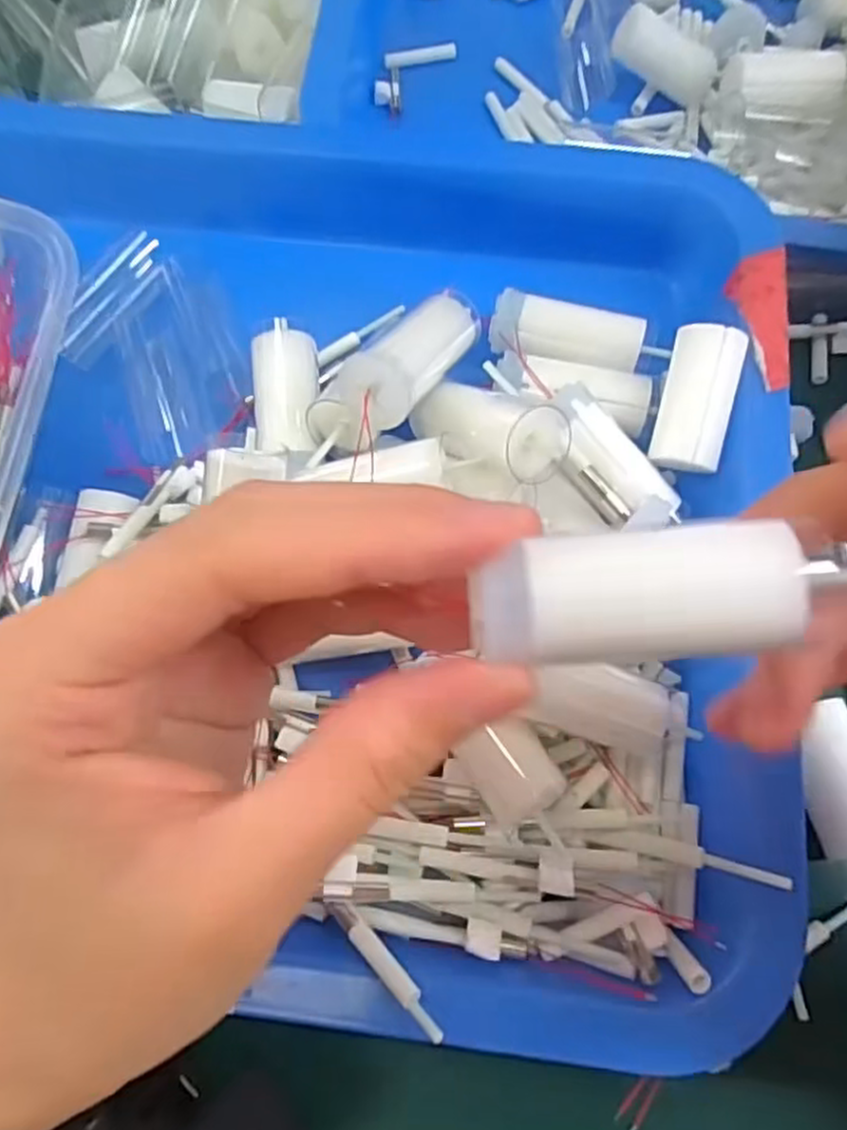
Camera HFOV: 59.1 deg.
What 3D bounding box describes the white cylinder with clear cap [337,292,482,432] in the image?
[{"bbox_3d":[-0.002,-0.061,0.214,0.019,0.019,0.059,29,50,15],"label":"white cylinder with clear cap"}]

